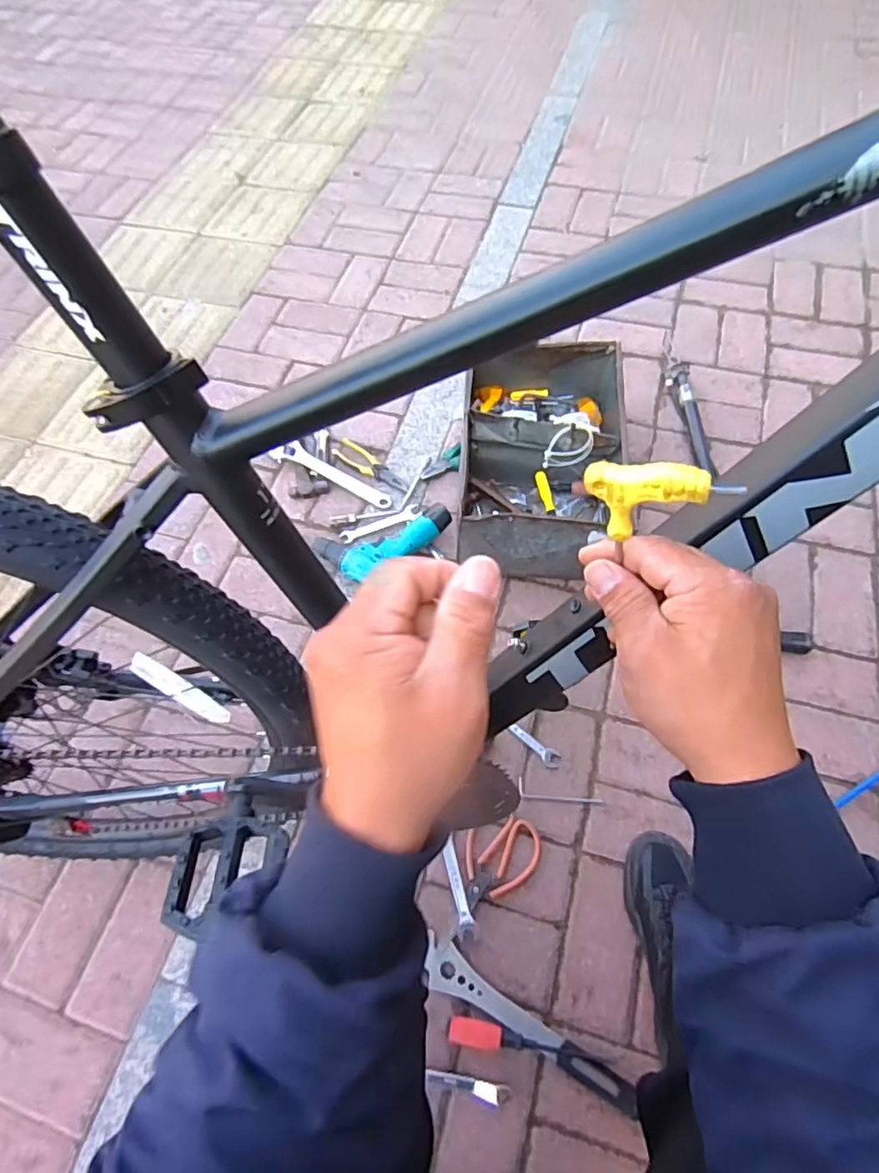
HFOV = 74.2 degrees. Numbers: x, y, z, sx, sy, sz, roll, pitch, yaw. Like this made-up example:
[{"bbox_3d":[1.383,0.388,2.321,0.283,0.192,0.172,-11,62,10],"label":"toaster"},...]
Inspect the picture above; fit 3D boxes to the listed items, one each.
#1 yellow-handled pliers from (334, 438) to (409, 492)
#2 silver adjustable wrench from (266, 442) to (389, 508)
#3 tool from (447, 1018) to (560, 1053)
[{"bbox_3d":[-0.132,-0.242,1.157,0.177,0.013,0.051,29,68,15],"label":"yellow-handled pliers"},{"bbox_3d":[-0.205,-0.219,1.130,0.250,0.028,0.056,26,67,1],"label":"silver adjustable wrench"},{"bbox_3d":[0.078,0.559,0.720,0.131,0.018,0.026,6,64,5],"label":"tool"}]

